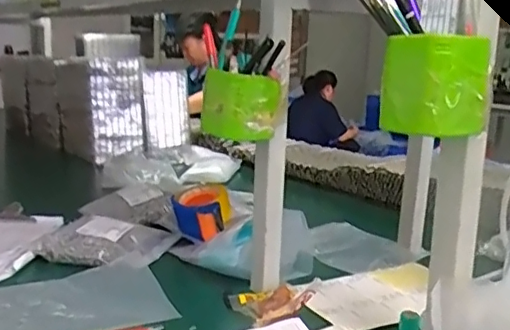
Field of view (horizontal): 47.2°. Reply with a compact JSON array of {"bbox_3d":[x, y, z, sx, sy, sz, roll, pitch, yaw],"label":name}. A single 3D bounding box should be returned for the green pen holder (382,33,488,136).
[{"bbox_3d":[0.157,-0.070,0.513,0.075,0.080,0.073,-9,17,-41],"label":"green pen holder"}]

